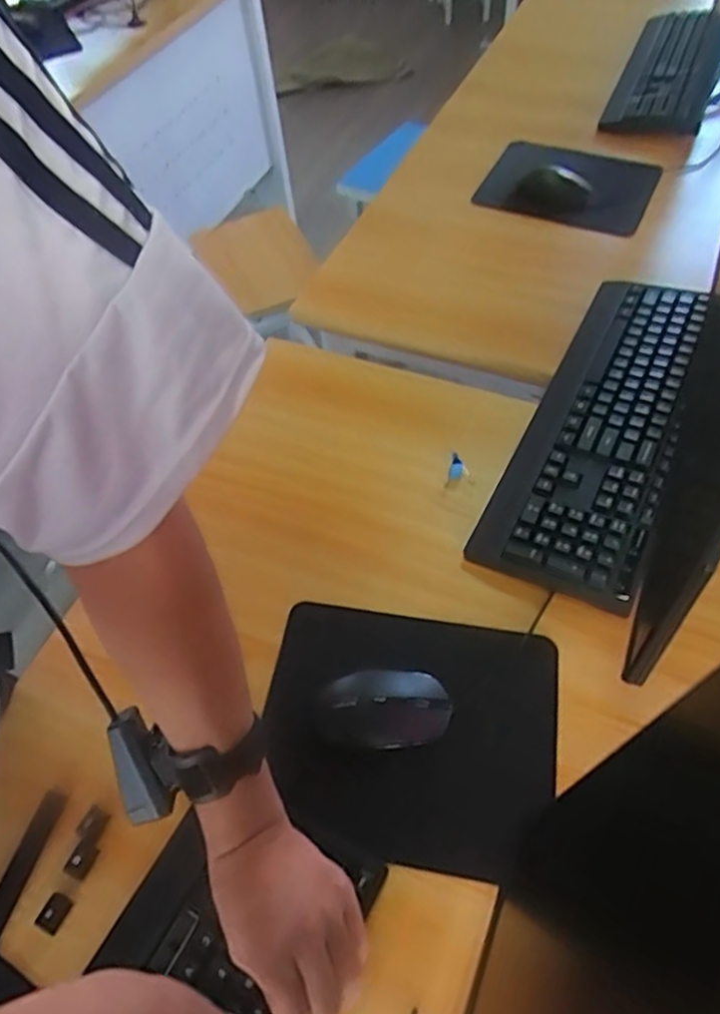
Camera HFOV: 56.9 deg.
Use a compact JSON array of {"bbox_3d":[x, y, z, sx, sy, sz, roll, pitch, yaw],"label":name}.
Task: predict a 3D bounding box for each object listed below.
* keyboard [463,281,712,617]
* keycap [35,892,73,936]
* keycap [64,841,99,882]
[{"bbox_3d":[0.258,-0.090,0.696,0.149,0.053,0.416,21,58,18],"label":"keyboard"},{"bbox_3d":[-0.220,0.292,0.479,0.018,0.004,0.023,20,58,17],"label":"keycap"},{"bbox_3d":[-0.209,0.263,0.496,0.019,0.004,0.023,19,59,17],"label":"keycap"}]

